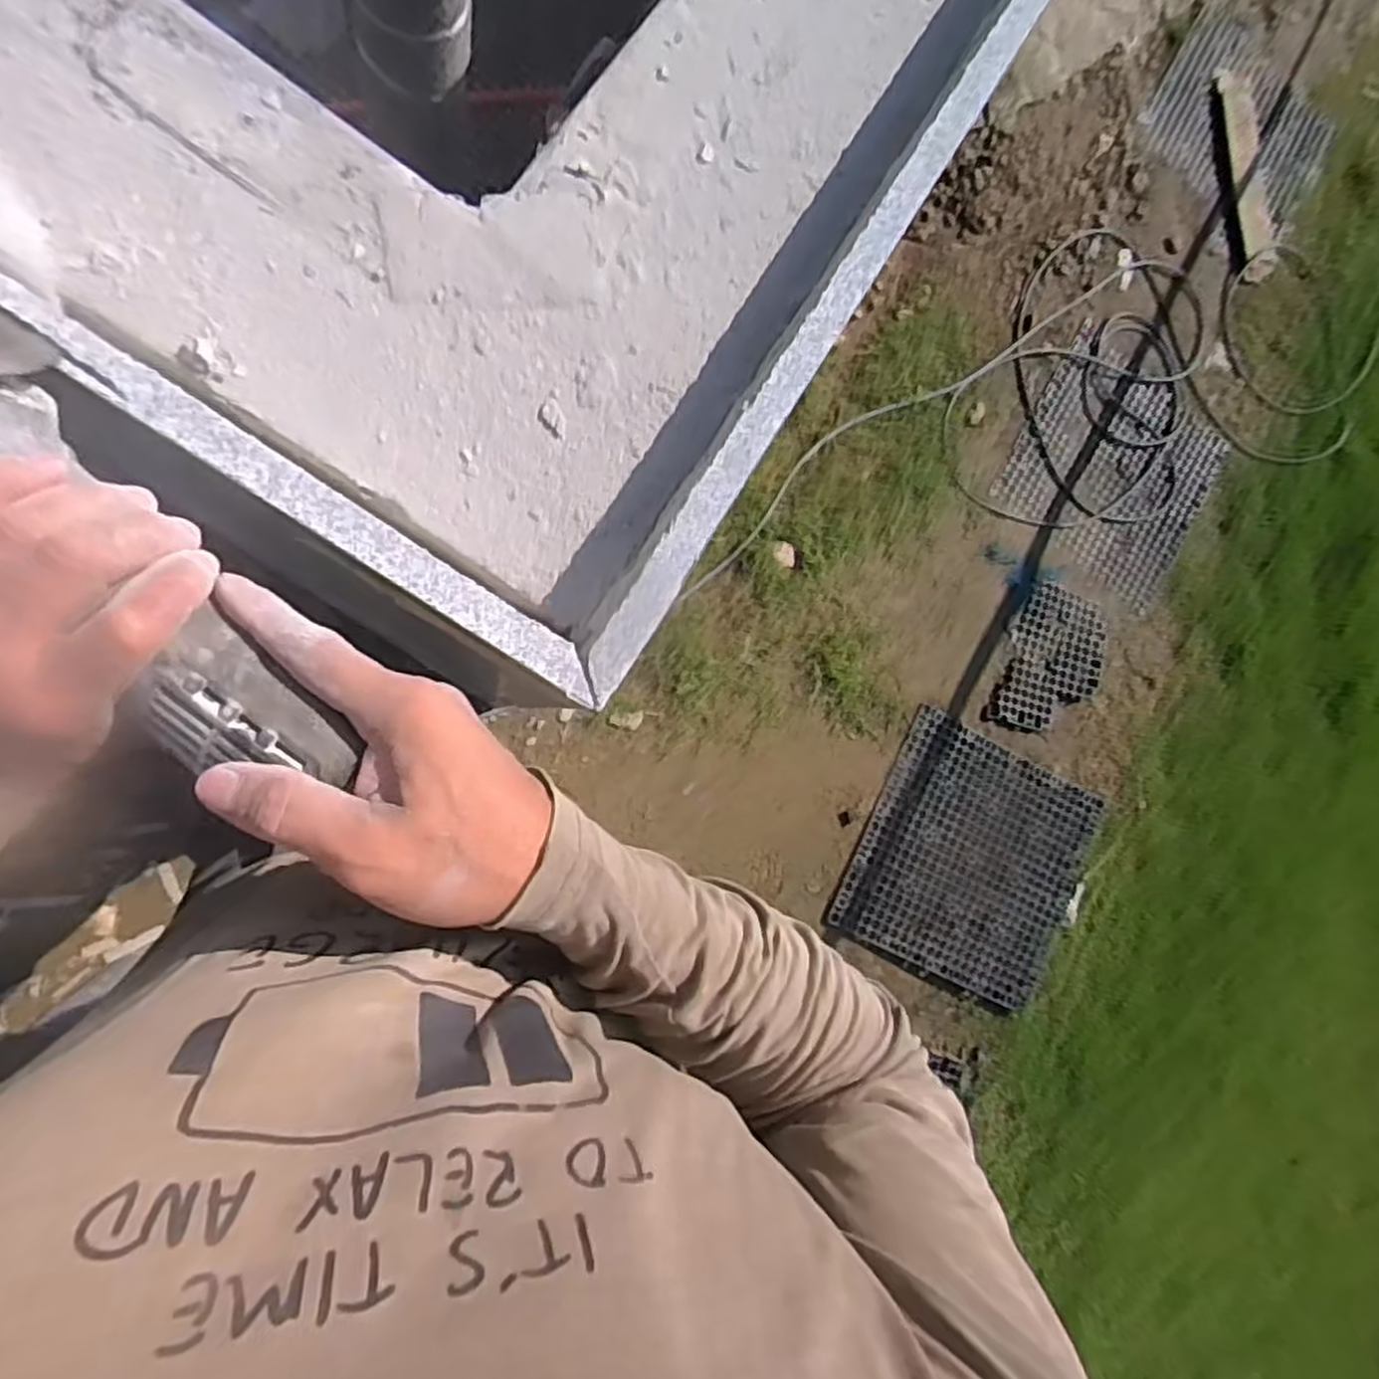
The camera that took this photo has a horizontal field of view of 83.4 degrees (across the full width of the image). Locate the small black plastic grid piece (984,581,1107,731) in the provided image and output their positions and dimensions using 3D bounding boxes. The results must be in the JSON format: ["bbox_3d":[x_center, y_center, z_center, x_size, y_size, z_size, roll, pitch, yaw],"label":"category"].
[{"bbox_3d":[0.789,-0.061,1.680,0.224,0.035,0.322,20,83,-15],"label":"small black plastic grid piece"}]

